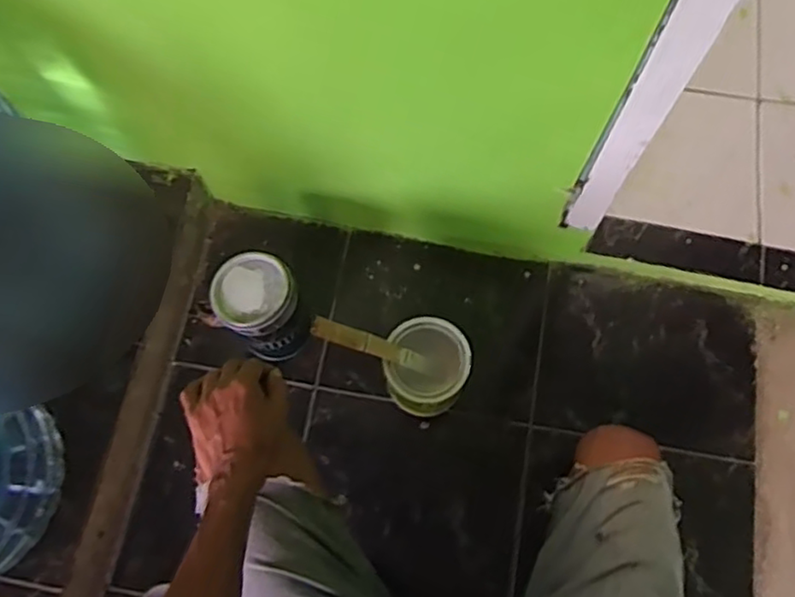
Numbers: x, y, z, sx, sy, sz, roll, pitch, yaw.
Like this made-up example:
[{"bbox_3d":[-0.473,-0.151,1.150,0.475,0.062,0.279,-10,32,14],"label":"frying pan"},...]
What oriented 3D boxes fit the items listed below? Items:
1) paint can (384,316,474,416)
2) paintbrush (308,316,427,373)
[{"bbox_3d":[0.039,0.090,0.873,0.101,0.118,0.108,0,72,1],"label":"paint can"},{"bbox_3d":[-0.030,0.056,0.803,0.172,0.014,0.024,23,68,-38],"label":"paintbrush"}]

